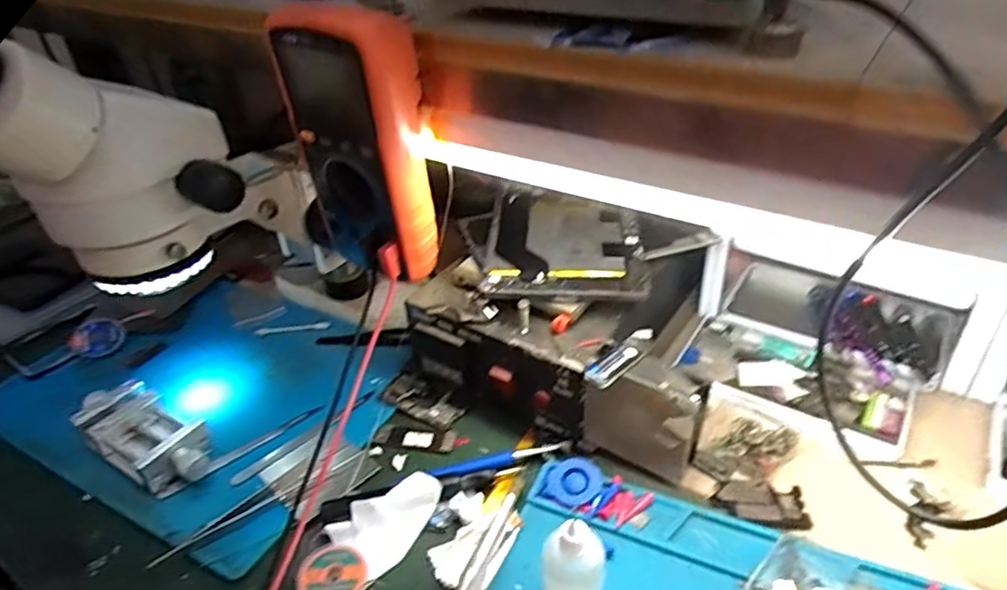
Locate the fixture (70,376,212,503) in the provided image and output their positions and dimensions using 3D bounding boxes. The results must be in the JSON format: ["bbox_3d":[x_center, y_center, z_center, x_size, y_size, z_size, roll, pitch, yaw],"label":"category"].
[{"bbox_3d":[-0.284,0.109,0.504,0.121,0.031,0.053,18,42,28],"label":"fixture"}]

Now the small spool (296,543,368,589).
[{"bbox_3d":[-0.112,0.181,0.412,0.043,0.012,0.041,-3,36,2],"label":"small spool"}]

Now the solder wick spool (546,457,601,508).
[{"bbox_3d":[0.051,0.133,0.459,0.036,0.008,0.037,-3,36,2],"label":"solder wick spool"}]

